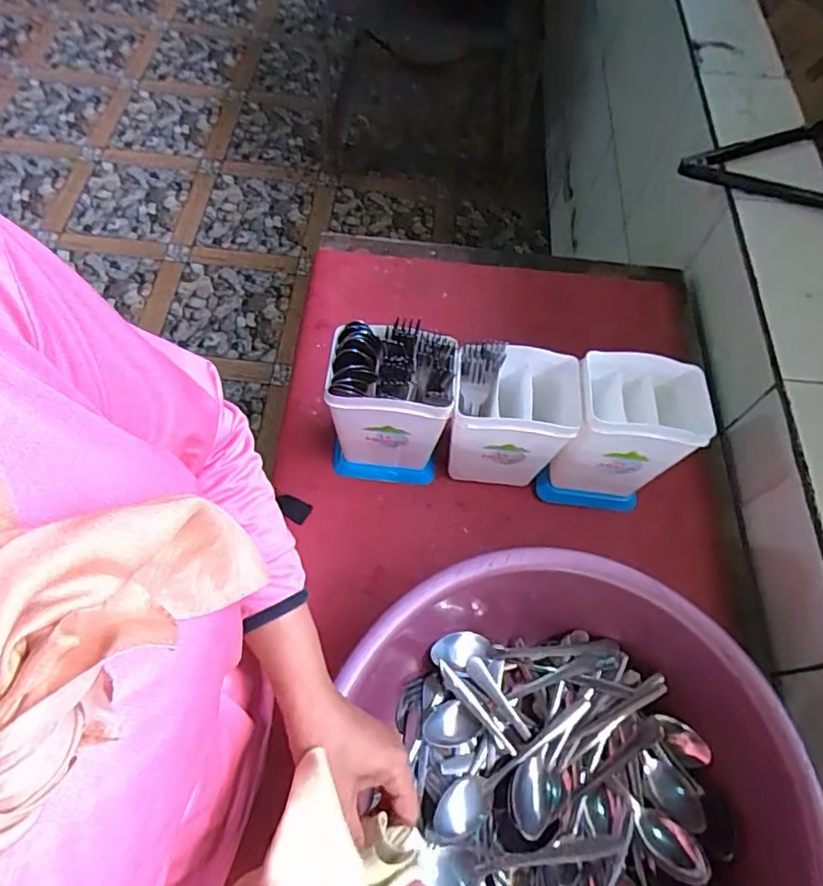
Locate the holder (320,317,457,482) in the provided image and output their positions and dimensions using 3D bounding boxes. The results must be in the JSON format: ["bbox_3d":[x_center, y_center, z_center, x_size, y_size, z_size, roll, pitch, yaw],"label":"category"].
[{"bbox_3d":[-0.022,-0.035,0.604,0.118,0.181,0.087,7,62,0],"label":"holder"}]

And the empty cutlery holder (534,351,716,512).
[{"bbox_3d":[0.227,-0.001,0.625,0.138,0.182,0.103,10,63,2],"label":"empty cutlery holder"}]

